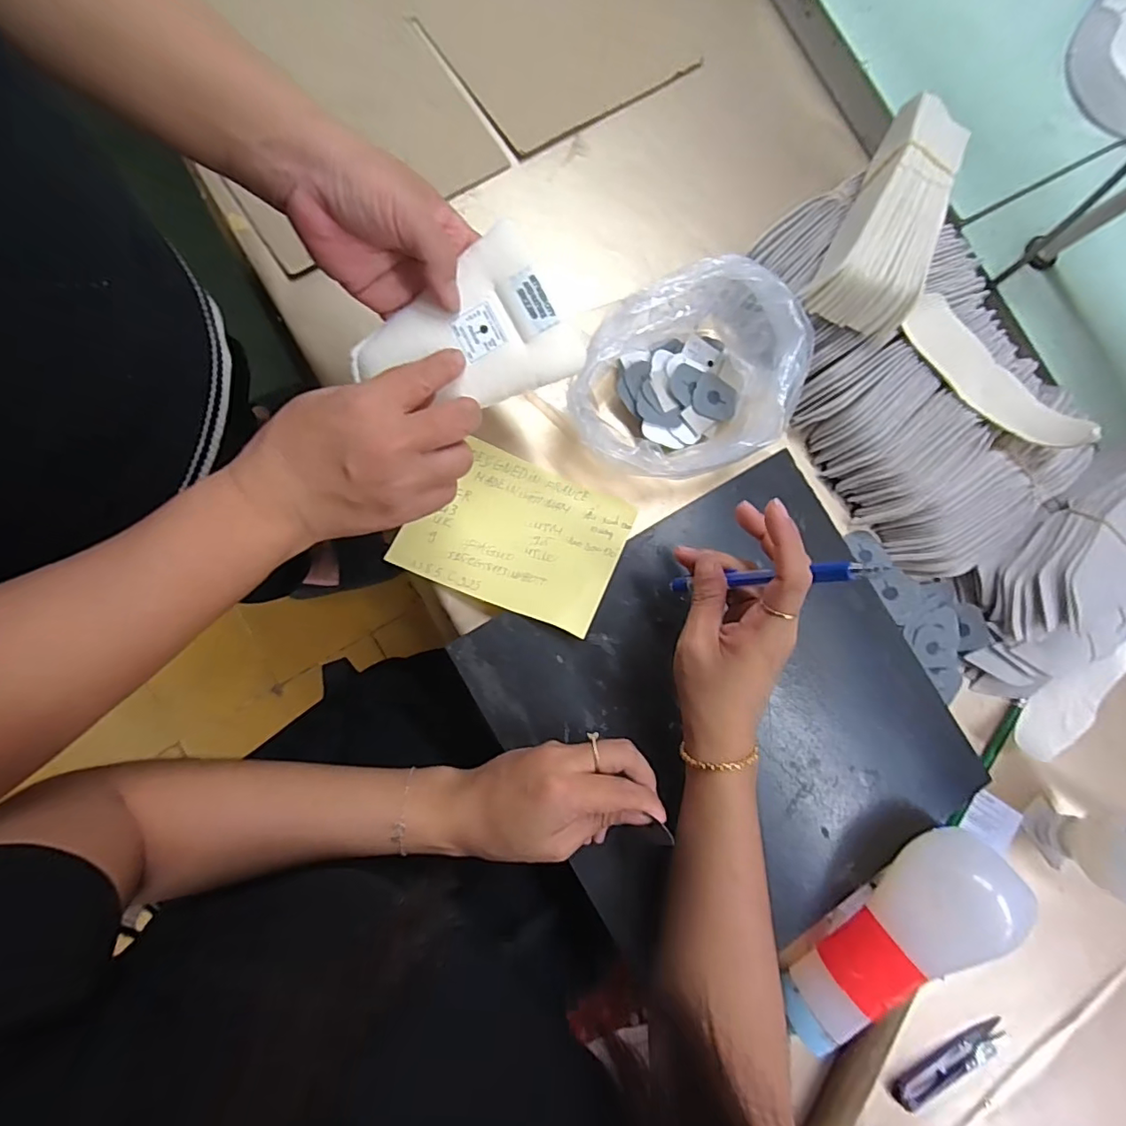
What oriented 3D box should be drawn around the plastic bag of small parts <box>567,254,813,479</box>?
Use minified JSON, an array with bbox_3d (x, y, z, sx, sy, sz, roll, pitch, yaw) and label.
[{"bbox_3d":[0.095,-0.143,0.403,0.138,0.083,0.168,28,81,-3],"label":"plastic bag of small parts"}]

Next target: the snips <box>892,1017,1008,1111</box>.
[{"bbox_3d":[0.290,0.375,0.403,0.100,0.008,0.028,-16,85,-9],"label":"snips"}]

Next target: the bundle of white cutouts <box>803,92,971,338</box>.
[{"bbox_3d":[0.244,-0.249,0.397,0.070,0.059,0.164,28,81,-3],"label":"bundle of white cutouts"}]

